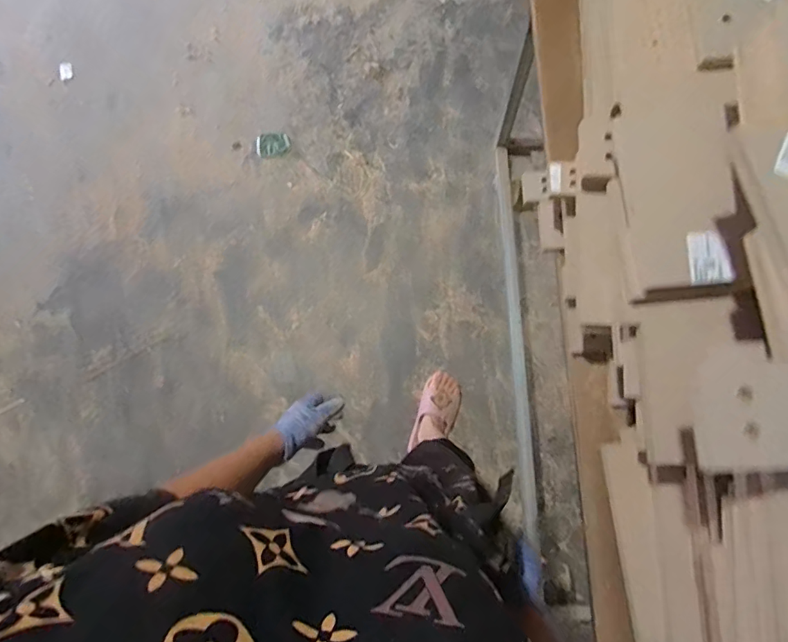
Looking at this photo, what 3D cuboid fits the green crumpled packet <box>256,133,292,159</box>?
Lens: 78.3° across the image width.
[{"bbox_3d":[-0.343,-0.503,1.377,0.096,0.008,0.066,-5,72,-3],"label":"green crumpled packet"}]

